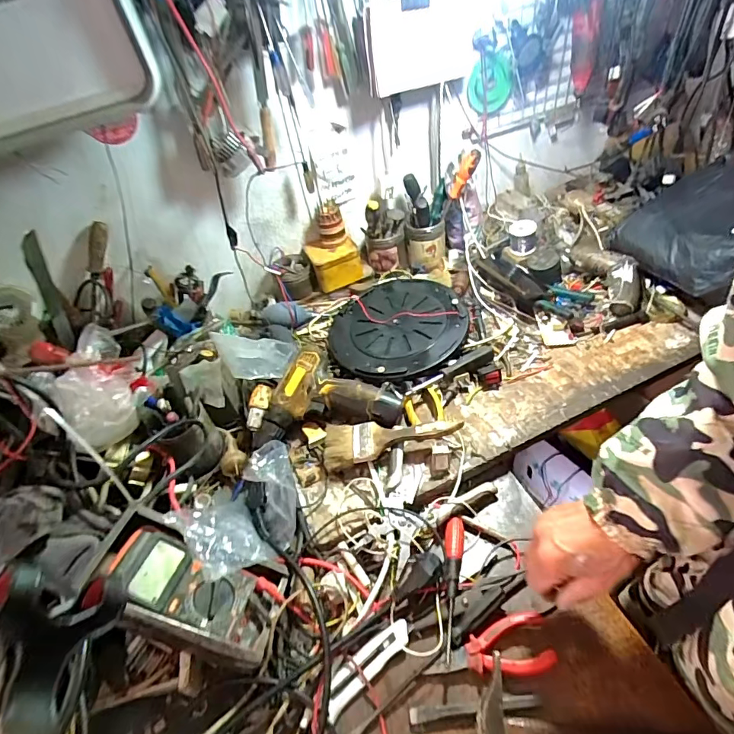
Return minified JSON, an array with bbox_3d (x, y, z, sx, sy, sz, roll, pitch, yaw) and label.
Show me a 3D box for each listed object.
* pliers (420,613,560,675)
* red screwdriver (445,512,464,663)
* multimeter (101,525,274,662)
[{"bbox_3d":[0.127,0.296,0.468,0.128,0.019,0.052,-9,44,1],"label":"pliers"},{"bbox_3d":[0.099,0.250,0.520,0.021,0.018,0.156,3,46,13],"label":"red screwdriver"},{"bbox_3d":[-0.189,0.247,0.479,0.184,0.037,0.087,28,53,0],"label":"multimeter"}]

